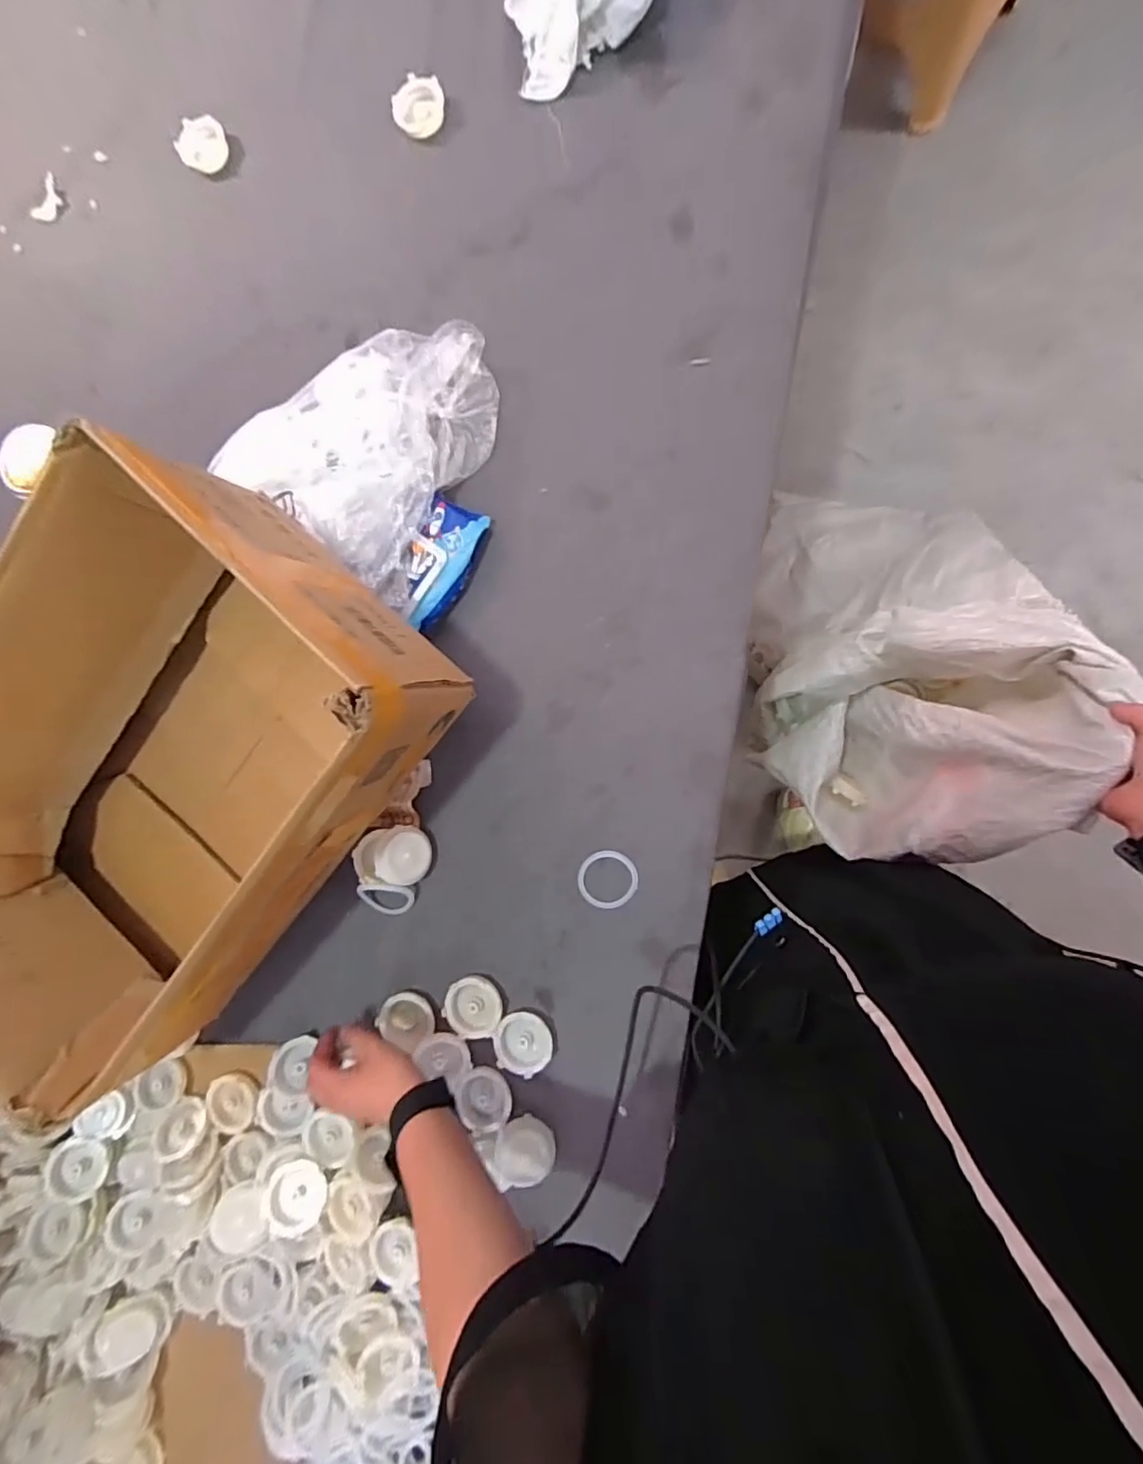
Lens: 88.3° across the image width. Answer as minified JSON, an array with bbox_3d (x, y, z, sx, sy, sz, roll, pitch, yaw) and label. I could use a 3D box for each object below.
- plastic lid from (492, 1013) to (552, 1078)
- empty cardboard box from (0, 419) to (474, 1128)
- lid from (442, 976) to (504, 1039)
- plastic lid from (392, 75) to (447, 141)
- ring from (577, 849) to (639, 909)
[{"bbox_3d":[-0.048,0.314,0.591,0.058,0.006,0.059,-1,87,9],"label":"plastic lid"},{"bbox_3d":[-0.374,0.059,0.543,0.320,0.246,0.522,41,94,9],"label":"empty cardboard box"},{"bbox_3d":[-0.100,0.282,0.603,0.059,0.008,0.057,-1,87,9],"label":"lid"},{"bbox_3d":[-0.172,-0.702,0.660,0.058,0.014,0.057,-1,87,9],"label":"plastic lid"},{"bbox_3d":[0.037,0.149,0.593,0.060,0.004,0.057,-1,87,9],"label":"ring"}]

